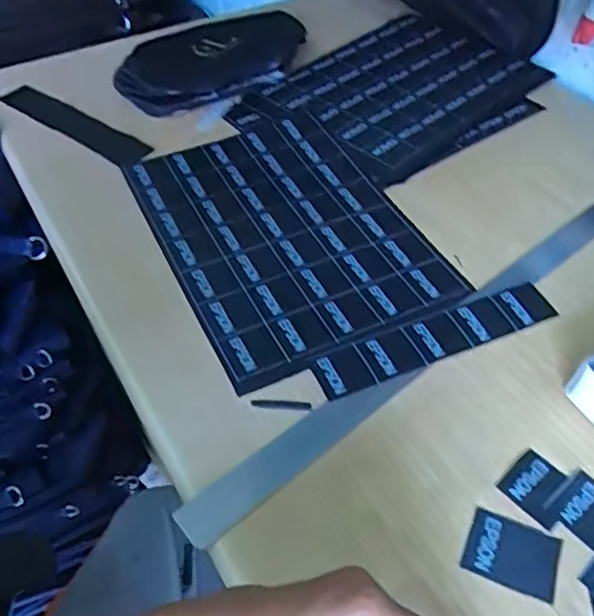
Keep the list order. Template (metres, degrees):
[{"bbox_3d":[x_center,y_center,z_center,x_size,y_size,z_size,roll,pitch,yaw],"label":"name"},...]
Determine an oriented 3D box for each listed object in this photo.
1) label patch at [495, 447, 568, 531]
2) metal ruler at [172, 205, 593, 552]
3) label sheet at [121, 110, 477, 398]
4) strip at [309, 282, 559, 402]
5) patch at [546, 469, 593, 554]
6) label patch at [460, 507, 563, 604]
[{"bbox_3d":[0.150,0.111,0.379,0.039,0.004,0.038,-36,57,-25],"label":"label patch"},{"bbox_3d":[0.170,-0.016,0.495,0.617,0.005,0.028,-32,62,-26],"label":"metal ruler"},{"bbox_3d":[-0.013,-0.072,0.543,0.204,0.011,0.290,-22,52,-15],"label":"label sheet"},{"bbox_3d":[0.105,0.022,0.460,0.195,0.004,0.039,-18,54,-17],"label":"strip"},{"bbox_3d":[0.177,0.122,0.371,0.040,0.004,0.035,-34,56,-24],"label":"patch"},{"bbox_3d":[0.124,0.140,0.350,0.050,0.004,0.038,18,53,17],"label":"label patch"}]

